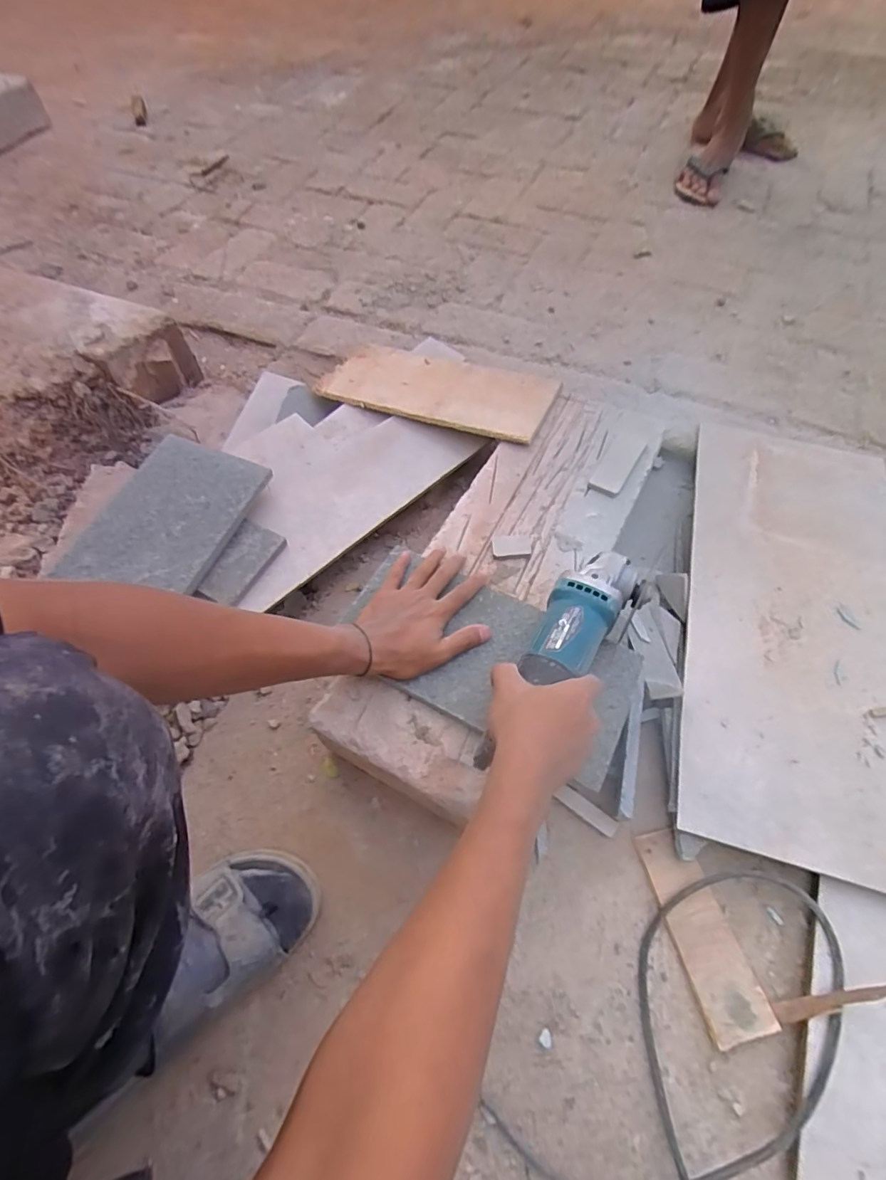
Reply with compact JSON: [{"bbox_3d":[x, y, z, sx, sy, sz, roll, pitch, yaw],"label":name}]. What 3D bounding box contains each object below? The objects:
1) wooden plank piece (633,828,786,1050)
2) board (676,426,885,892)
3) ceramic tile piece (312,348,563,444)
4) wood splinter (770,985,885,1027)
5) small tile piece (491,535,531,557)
[{"bbox_3d":[0.242,0.318,0.479,0.056,0.015,0.165,-13,60,-7],"label":"wooden plank piece"},{"bbox_3d":[0.442,0.021,0.626,0.264,0.018,0.591,14,61,9],"label":"board"},{"bbox_3d":[-0.015,-0.314,0.783,0.359,0.015,0.164,18,59,16],"label":"ceramic tile piece"},{"bbox_3d":[0.356,0.337,0.422,0.152,0.013,0.014,-28,59,16],"label":"wood splinter"},{"bbox_3d":[0.083,-0.052,0.607,0.047,0.005,0.031,-7,60,-3],"label":"small tile piece"}]

